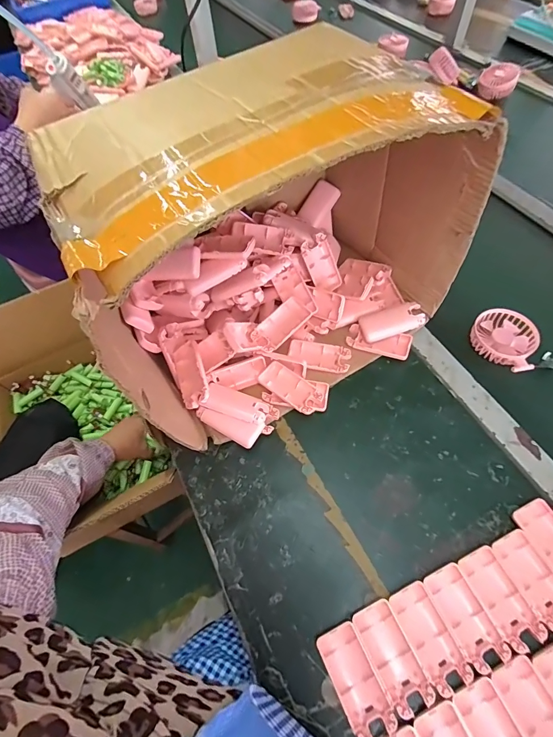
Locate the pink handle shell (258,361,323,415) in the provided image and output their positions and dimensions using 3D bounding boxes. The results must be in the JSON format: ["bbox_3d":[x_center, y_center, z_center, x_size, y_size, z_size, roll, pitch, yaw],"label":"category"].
[{"bbox_3d":[0.021,0.028,0.525,0.094,0.012,0.044,35,68,21],"label":"pink handle shell"}]

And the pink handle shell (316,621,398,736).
[{"bbox_3d":[0.083,0.326,0.378,0.044,0.019,0.094,-25,62,-10],"label":"pink handle shell"}]

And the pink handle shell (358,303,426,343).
[{"bbox_3d":[0.179,-0.073,0.560,0.092,0.010,0.045,-19,72,13],"label":"pink handle shell"}]

